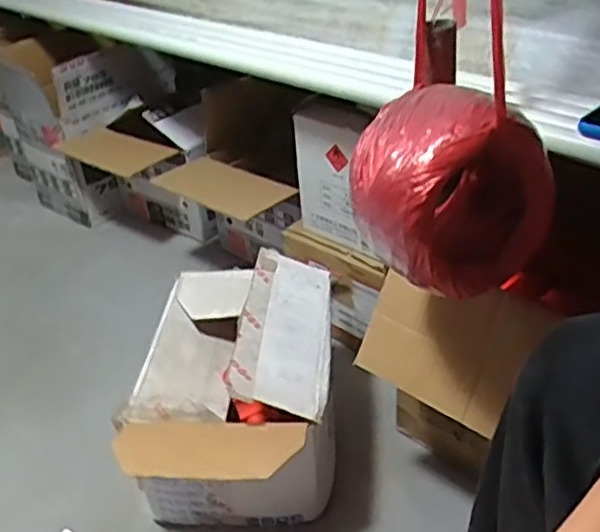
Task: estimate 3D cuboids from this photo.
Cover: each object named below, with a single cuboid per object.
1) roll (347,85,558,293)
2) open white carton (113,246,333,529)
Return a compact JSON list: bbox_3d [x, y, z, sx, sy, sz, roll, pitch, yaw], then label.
[{"bbox_3d":[0.123,-0.067,0.576,0.161,0.143,0.117,-2,33,8],"label":"roll"},{"bbox_3d":[-0.071,0.181,0.840,0.223,0.216,0.358,-2,33,7],"label":"open white carton"}]

